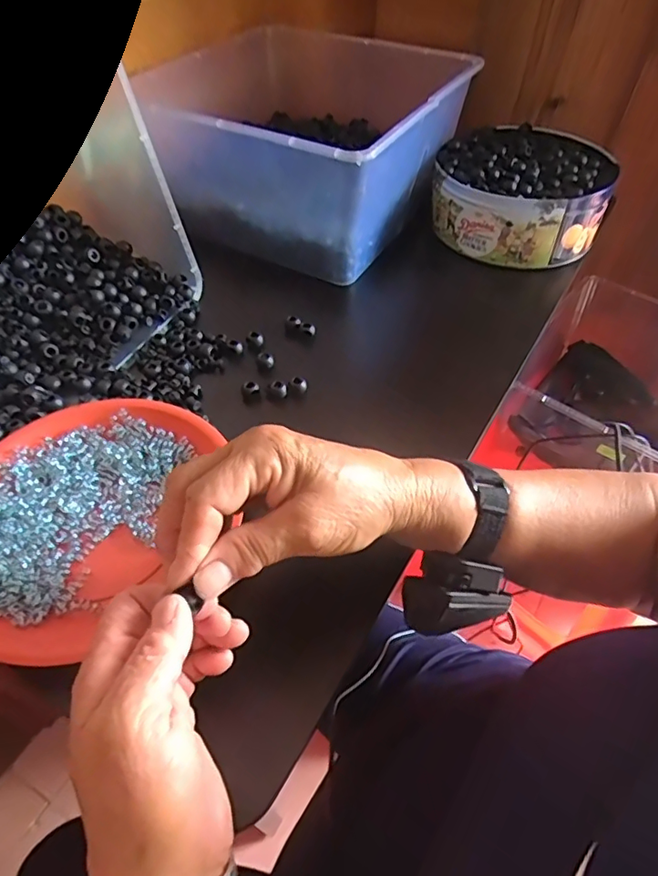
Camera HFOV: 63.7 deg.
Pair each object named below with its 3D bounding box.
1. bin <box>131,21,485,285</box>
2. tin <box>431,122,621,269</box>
[{"bbox_3d":[-0.016,-0.348,0.611,0.295,0.136,0.343,23,54,17],"label":"bin"},{"bbox_3d":[0.216,-0.276,0.595,0.176,0.077,0.173,0,51,0],"label":"tin"}]

